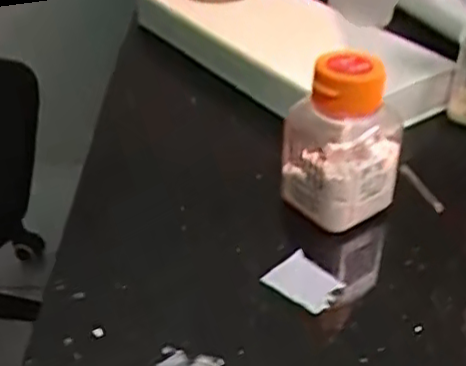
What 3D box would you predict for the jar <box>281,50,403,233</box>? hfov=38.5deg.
[{"bbox_3d":[0.047,-0.018,0.293,0.041,0.074,0.040,-29,42,-31],"label":"jar"}]

